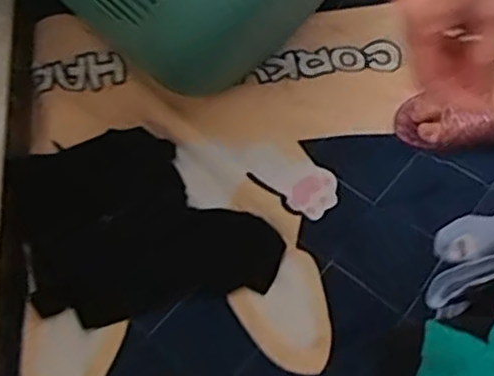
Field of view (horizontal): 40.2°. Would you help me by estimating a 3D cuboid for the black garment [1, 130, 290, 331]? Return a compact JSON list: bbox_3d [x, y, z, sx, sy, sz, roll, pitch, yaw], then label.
[{"bbox_3d":[-0.117,0.027,0.742,0.264,0.034,0.216,-13,64,-5],"label":"black garment"}]

